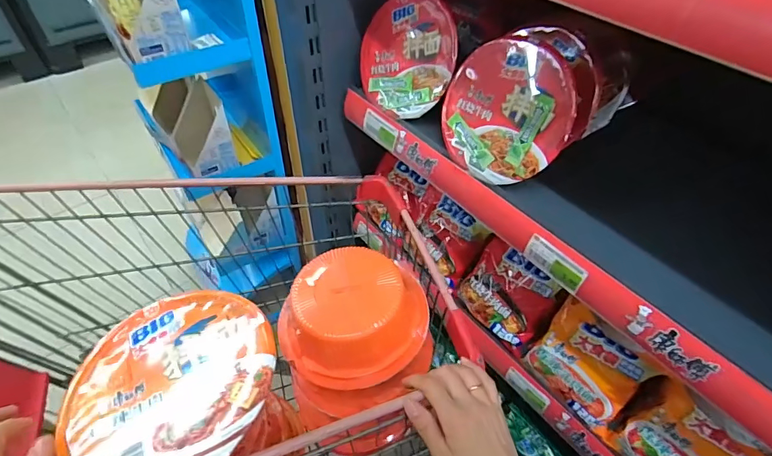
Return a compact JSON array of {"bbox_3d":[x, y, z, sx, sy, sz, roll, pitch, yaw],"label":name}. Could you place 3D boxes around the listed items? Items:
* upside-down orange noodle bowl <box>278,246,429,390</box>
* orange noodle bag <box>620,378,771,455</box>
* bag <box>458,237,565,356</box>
[{"bbox_3d":[-0.035,0.104,0.527,0.160,0.079,0.141,14,48,11],"label":"upside-down orange noodle bowl"},{"bbox_3d":[0.405,0.300,0.588,0.045,0.133,0.143,9,32,-52],"label":"orange noodle bag"},{"bbox_3d":[0.209,0.113,0.750,0.152,0.142,0.048,40,16,29],"label":"bag"}]

